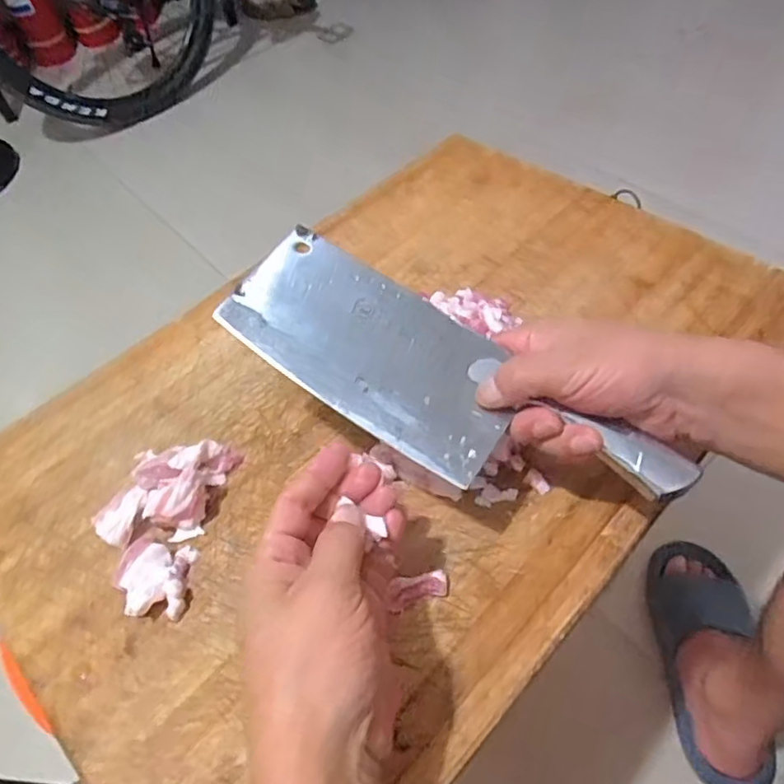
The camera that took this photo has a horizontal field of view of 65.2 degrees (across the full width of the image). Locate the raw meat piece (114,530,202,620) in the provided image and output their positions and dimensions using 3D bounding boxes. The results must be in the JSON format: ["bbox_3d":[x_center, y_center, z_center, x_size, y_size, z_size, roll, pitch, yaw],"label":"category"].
[{"bbox_3d":[-0.146,0.110,0.377,0.044,0.014,0.055,-1,53,4],"label":"raw meat piece"}]

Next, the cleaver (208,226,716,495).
[{"bbox_3d":[0.031,-0.004,0.358,0.276,0.017,0.094,28,59,9],"label":"cleaver"}]

